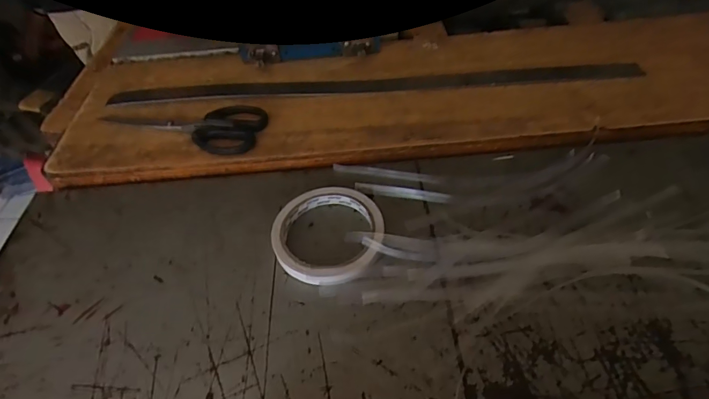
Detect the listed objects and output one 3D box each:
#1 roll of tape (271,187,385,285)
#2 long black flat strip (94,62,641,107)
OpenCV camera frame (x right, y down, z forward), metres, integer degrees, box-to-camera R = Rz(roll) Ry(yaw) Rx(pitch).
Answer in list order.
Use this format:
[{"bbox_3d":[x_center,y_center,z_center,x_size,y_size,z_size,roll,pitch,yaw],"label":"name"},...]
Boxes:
[{"bbox_3d":[-0.023,0.029,0.366,0.094,0.014,0.097,-3,50,3],"label":"roll of tape"},{"bbox_3d":[0.016,-0.137,0.506,0.612,0.008,0.041,-2,37,4],"label":"long black flat strip"}]

